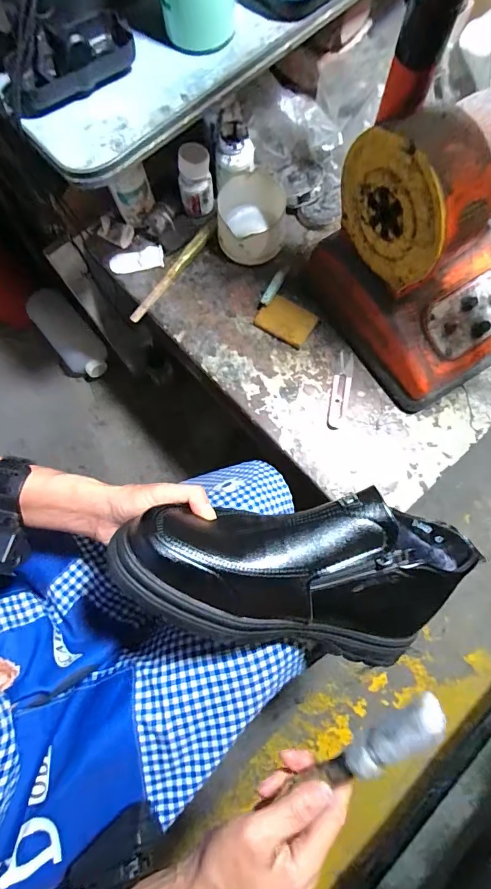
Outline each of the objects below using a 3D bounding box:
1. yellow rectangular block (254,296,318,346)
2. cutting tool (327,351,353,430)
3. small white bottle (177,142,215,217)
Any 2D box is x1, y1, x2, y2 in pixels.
[{"bbox_3d":[0.053,-0.161,0.532,0.070,0.011,0.050,29,80,7],"label":"yellow rectangular block"},{"bbox_3d":[0.119,-0.068,0.515,0.022,0.004,0.101,11,78,4],"label":"cutting tool"},{"bbox_3d":[-0.065,-0.344,0.538,0.043,0.078,0.043,-6,78,0],"label":"small white bottle"}]

